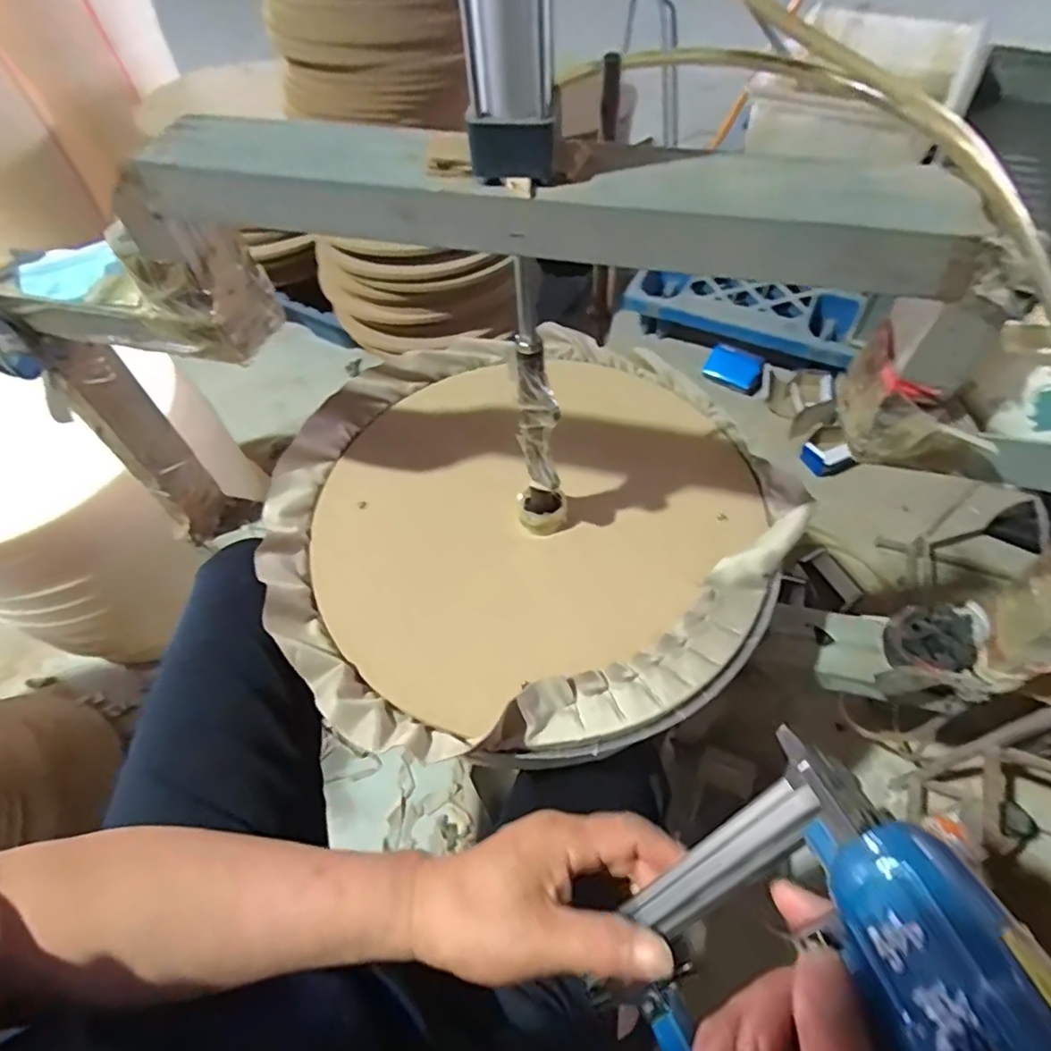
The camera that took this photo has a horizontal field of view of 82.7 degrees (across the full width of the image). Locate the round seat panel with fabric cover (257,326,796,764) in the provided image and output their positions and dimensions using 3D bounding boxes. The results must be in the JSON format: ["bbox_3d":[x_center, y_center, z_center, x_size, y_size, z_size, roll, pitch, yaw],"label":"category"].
[{"bbox_3d":[-0.007,-0.023,0.633,0.506,0.067,0.496,-1,56,2],"label":"round seat panel with fabric cover"}]

